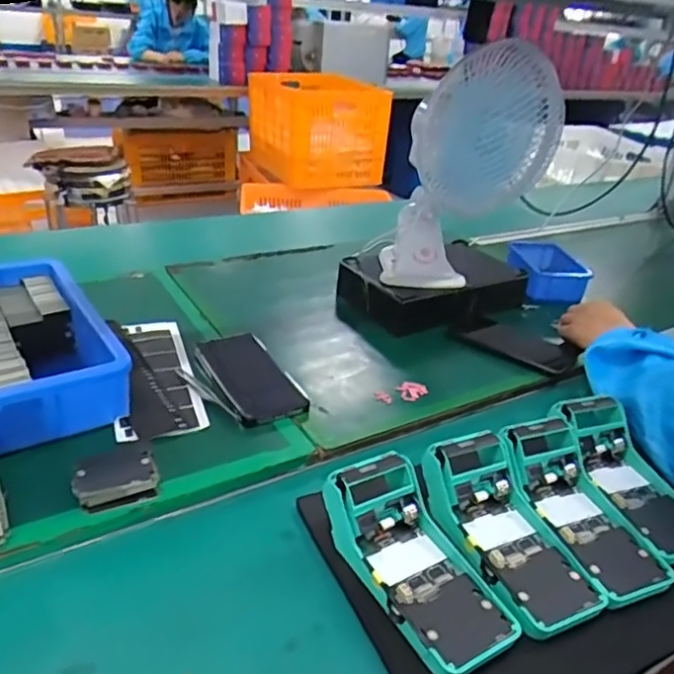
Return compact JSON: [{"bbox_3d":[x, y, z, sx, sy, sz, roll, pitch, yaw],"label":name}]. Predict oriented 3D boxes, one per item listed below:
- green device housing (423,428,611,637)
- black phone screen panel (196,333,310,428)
[{"bbox_3d":[0.146,0.164,0.522,0.080,0.054,0.172,-4,43,-27],"label":"green device housing"},{"bbox_3d":[-0.102,0.045,0.715,0.083,0.017,0.164,-7,34,-33],"label":"black phone screen panel"}]

